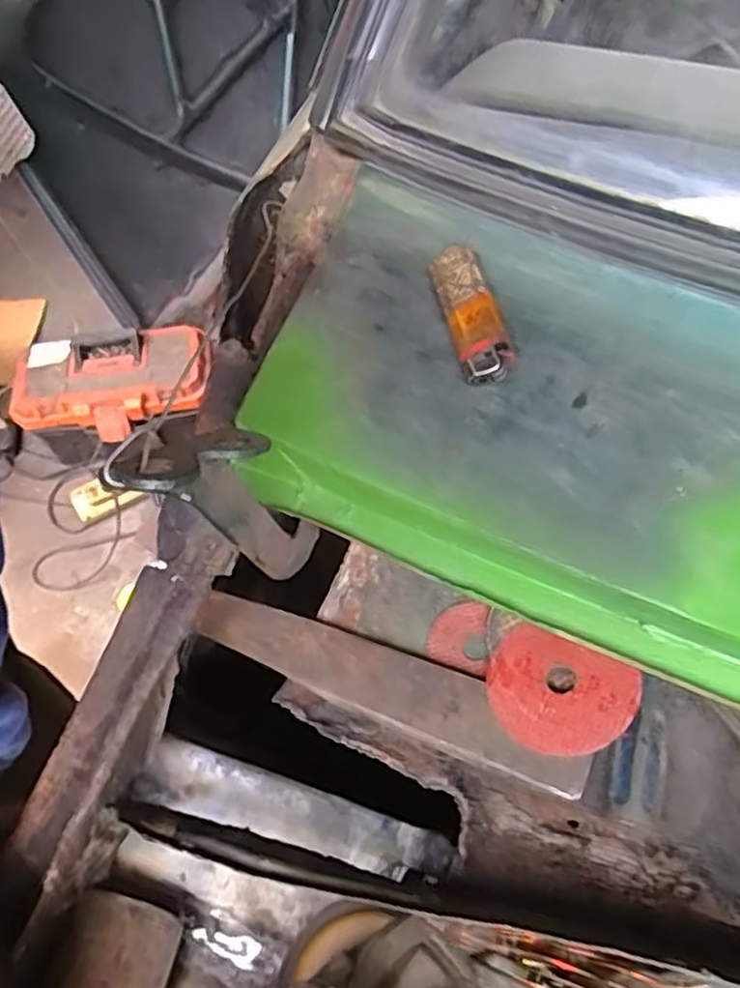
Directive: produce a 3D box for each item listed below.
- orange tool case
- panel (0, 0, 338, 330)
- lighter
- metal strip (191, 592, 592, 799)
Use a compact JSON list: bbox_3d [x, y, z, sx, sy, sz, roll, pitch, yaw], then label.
[{"bbox_3d":[-0.512,-0.223,1.434,0.358,0.078,0.213,-10,59,-3],"label":"orange tool case"},{"bbox_3d":[-0.345,-0.909,1.442,0.095,0.723,1.052,28,70,29],"label":"panel"},{"bbox_3d":[0.048,-0.086,0.346,0.023,0.018,0.077,-14,59,-5],"label":"lighter"},{"bbox_3d":[0.005,0.106,0.412,0.235,0.011,0.041,18,59,17],"label":"metal strip"}]

